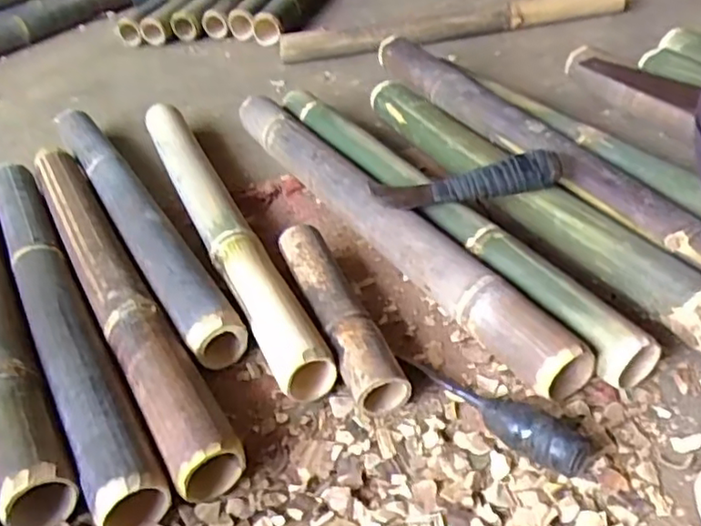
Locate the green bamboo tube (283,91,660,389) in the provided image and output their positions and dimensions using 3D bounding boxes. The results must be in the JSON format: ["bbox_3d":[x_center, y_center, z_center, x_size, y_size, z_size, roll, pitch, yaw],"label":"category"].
[{"bbox_3d":[0.078,-0.080,0.806,0.060,0.066,0.674,-24,42,-18],"label":"green bamboo tube"}]

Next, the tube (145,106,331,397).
[{"bbox_3d":[-0.173,-0.070,0.835,0.056,0.066,0.667,-21,41,-15],"label":"tube"}]

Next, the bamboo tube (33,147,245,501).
[{"bbox_3d":[-0.275,0.006,0.745,0.061,0.053,0.645,-26,42,-20],"label":"bamboo tube"}]

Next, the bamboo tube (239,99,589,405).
[{"bbox_3d":[0.021,-0.062,0.783,0.069,0.066,0.642,-25,42,-19],"label":"bamboo tube"}]

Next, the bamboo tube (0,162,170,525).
[{"bbox_3d":[-0.327,0.034,0.728,0.060,0.059,0.632,-25,42,-20],"label":"bamboo tube"}]

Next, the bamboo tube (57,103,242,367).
[{"bbox_3d":[-0.296,-0.091,0.870,0.061,0.047,0.674,-25,42,-20],"label":"bamboo tube"}]

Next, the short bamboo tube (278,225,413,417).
[{"bbox_3d":[-0.014,0.049,0.667,0.048,0.052,0.248,-18,40,-12],"label":"short bamboo tube"}]

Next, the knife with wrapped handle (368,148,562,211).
[{"bbox_3d":[0.126,-0.091,0.735,0.208,0.044,0.044,-3,39,7],"label":"knife with wrapped handle"}]

